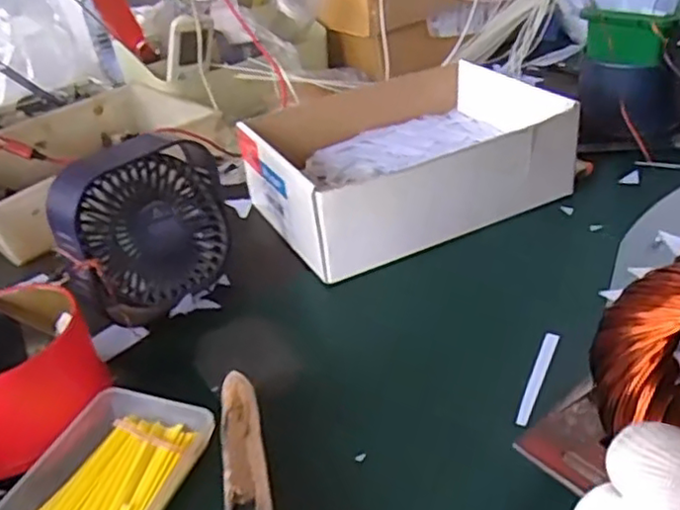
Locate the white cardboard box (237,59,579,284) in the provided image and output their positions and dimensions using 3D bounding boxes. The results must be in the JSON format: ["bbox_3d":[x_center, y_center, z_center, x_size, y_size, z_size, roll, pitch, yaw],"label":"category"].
[{"bbox_3d":[0.052,-0.087,0.562,0.237,0.070,0.189,-19,35,-21],"label":"white cardboard box"}]

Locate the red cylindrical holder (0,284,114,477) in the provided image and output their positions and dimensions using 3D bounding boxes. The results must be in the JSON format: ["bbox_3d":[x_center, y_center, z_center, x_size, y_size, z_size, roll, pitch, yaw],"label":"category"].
[{"bbox_3d":[-0.196,0.064,0.387,0.097,0.054,0.102,-4,34,3],"label":"red cylindrical holder"}]

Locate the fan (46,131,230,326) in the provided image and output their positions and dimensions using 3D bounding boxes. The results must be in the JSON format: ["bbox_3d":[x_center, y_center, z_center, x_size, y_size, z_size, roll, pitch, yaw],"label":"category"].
[{"bbox_3d":[-0.135,-0.020,0.467,0.121,0.110,0.061,-28,39,-32],"label":"fan"}]

